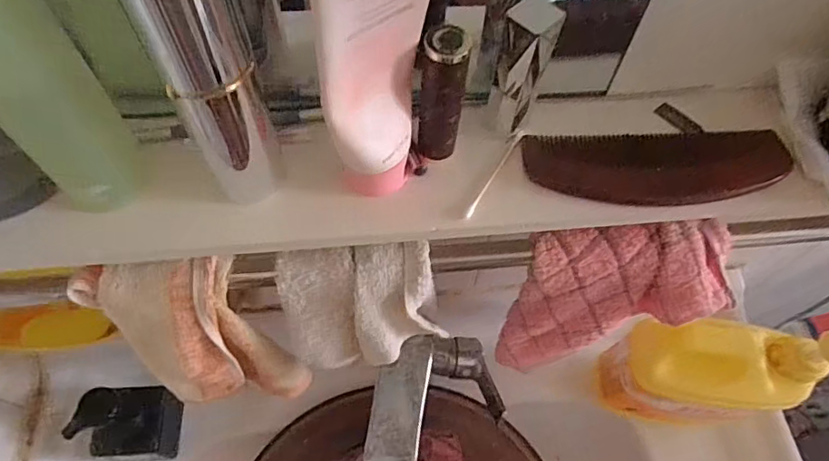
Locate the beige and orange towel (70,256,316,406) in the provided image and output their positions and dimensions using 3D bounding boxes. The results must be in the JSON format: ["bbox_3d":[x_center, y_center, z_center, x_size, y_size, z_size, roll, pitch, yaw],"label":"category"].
[{"bbox_3d":[-0.158,0.082,0.407,0.120,0.173,0.052,-6,61,-6],"label":"beige and orange towel"}]

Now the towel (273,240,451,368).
[{"bbox_3d":[-0.037,0.060,0.381,0.103,0.110,0.025,-4,38,-1],"label":"towel"}]

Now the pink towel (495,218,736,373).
[{"bbox_3d":[0.151,0.063,0.435,0.143,0.172,0.059,-3,60,-4],"label":"pink towel"}]

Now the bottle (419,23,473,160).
[{"bbox_3d":[0.014,-0.068,0.281,0.022,0.078,0.023,1,60,-2],"label":"bottle"}]

